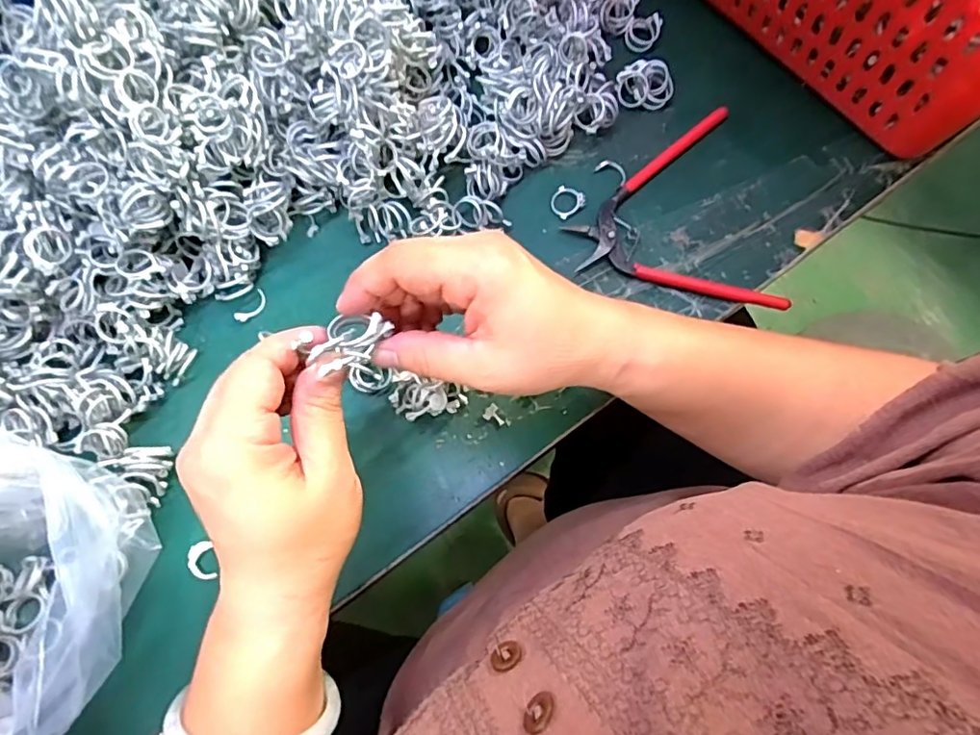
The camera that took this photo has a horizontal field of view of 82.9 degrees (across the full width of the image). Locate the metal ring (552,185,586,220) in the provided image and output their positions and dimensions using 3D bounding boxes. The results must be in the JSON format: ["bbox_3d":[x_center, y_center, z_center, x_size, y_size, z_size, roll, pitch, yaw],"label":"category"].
[{"bbox_3d":[0.054,-0.115,0.388,0.023,0.004,0.022,-1,72,2],"label":"metal ring"}]

